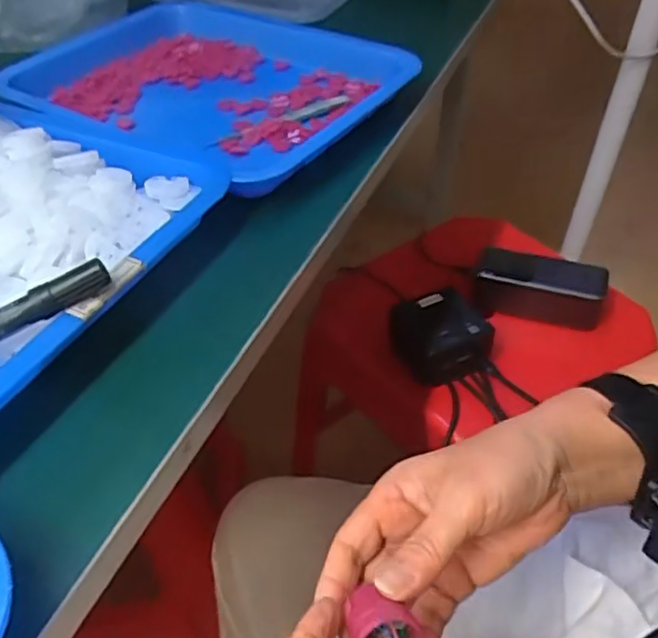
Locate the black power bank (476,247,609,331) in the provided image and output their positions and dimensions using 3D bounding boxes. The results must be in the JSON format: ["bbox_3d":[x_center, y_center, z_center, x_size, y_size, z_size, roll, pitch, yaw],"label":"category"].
[{"bbox_3d":[0.224,-0.034,0.703,0.130,0.059,0.047,10,45,12],"label":"black power bank"}]

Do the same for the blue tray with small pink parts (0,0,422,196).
[{"bbox_3d":[-0.103,-0.186,0.518,0.294,0.035,0.216,23,49,23],"label":"blue tray with small pink parts"}]

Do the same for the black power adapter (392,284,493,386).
[{"bbox_3d":[0.107,0.020,0.658,0.088,0.055,0.083,-12,45,-10],"label":"black power adapter"}]

